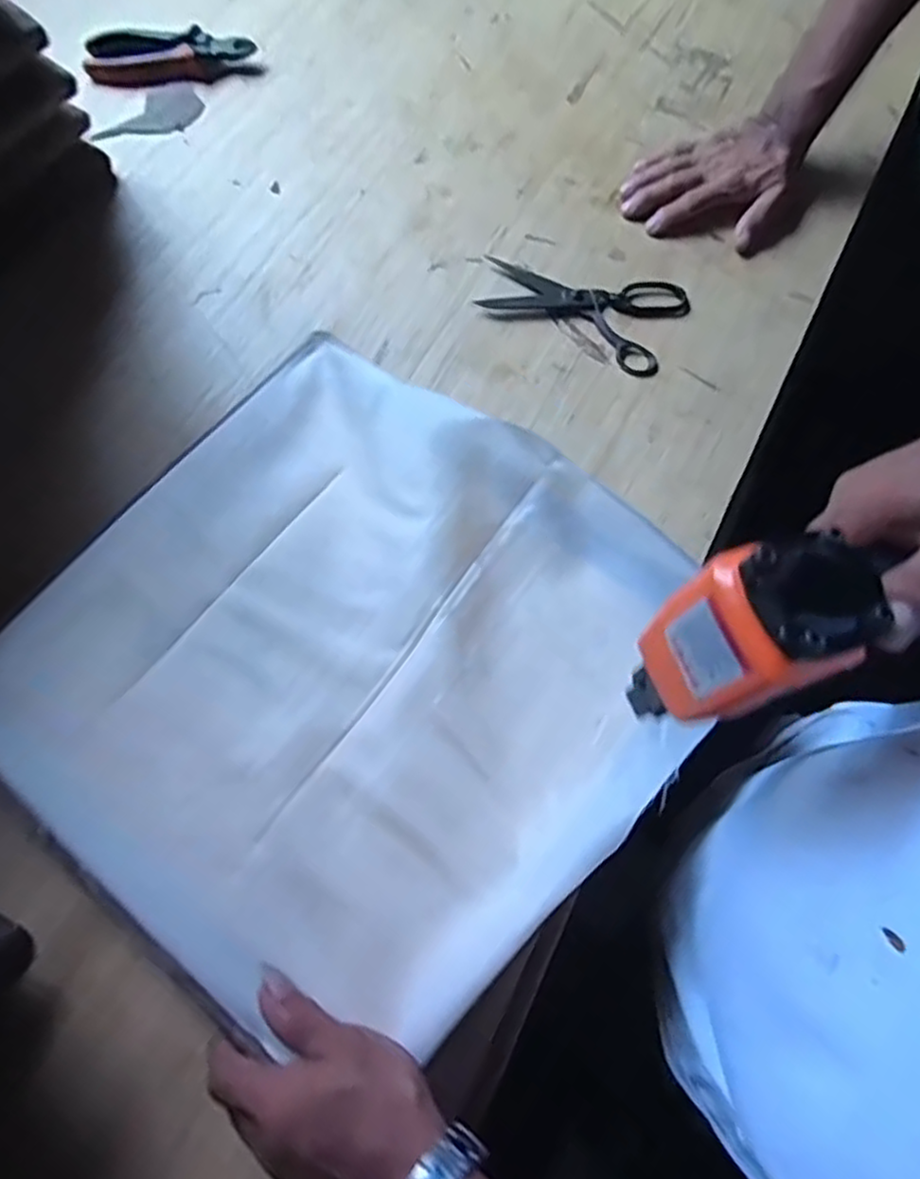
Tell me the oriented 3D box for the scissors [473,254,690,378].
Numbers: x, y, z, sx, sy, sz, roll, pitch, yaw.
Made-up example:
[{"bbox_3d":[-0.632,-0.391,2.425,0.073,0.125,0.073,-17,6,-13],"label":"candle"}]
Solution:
[{"bbox_3d":[0.111,-0.266,0.638,0.177,0.008,0.099,26,72,9],"label":"scissors"}]

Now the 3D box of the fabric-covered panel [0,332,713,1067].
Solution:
[{"bbox_3d":[-0.068,0.045,0.474,0.392,0.035,0.408,41,77,11],"label":"fabric-covered panel"}]

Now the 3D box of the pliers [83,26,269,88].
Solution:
[{"bbox_3d":[-0.293,-0.538,0.707,0.170,0.023,0.055,-1,70,-1],"label":"pliers"}]

